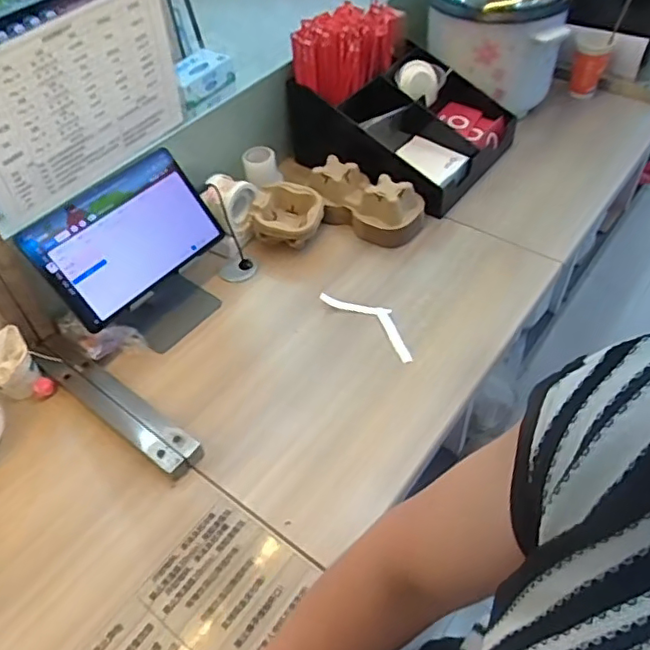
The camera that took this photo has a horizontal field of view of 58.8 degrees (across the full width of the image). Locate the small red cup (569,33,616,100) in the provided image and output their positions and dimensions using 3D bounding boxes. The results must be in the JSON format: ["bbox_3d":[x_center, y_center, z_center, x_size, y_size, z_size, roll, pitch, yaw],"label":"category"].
[{"bbox_3d":[0.541,-0.534,1.193,0.076,0.126,0.063,15,52,17],"label":"small red cup"}]

